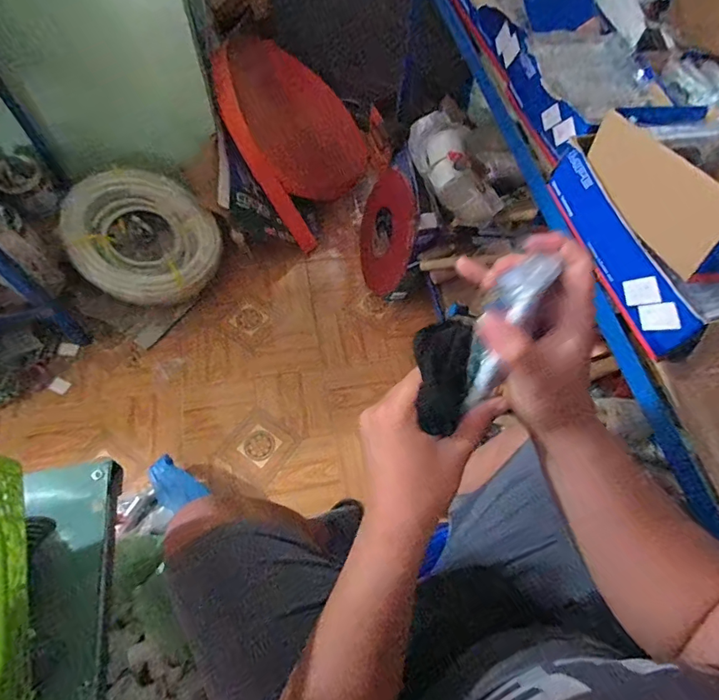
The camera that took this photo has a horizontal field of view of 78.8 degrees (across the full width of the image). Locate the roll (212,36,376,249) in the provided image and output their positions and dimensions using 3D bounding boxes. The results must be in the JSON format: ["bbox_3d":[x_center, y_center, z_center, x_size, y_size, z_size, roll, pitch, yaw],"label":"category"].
[{"bbox_3d":[-0.199,-0.719,1.441,0.592,0.121,0.478,53,56,-18],"label":"roll"}]

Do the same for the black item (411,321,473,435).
[{"bbox_3d":[0.060,0.020,0.342,0.049,0.032,0.087,15,79,-20],"label":"black item"}]

